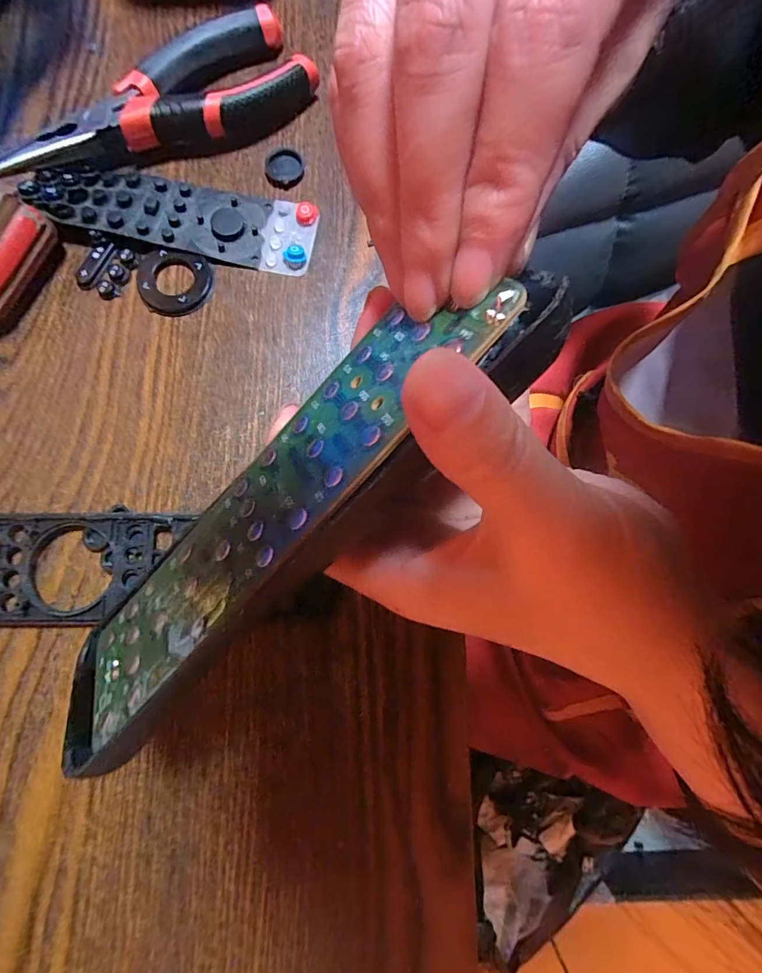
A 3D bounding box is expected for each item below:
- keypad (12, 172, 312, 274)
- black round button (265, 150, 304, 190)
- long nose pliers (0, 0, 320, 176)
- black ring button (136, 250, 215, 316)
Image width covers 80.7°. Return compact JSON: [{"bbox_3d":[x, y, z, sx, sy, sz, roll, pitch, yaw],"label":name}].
[{"bbox_3d":[-0.095,-0.127,0.208,0.124,0.013,0.037,9,80,1],"label":"keypad"},{"bbox_3d":[-0.047,-0.155,0.218,0.018,0.004,0.019,0,80,-1],"label":"black round button"},{"bbox_3d":[-0.106,-0.175,0.212,0.148,0.016,0.049,-31,82,-6],"label":"long nose pliers"},{"bbox_3d":[-0.097,-0.094,0.207,0.034,0.004,0.030,7,80,0],"label":"black ring button"}]

